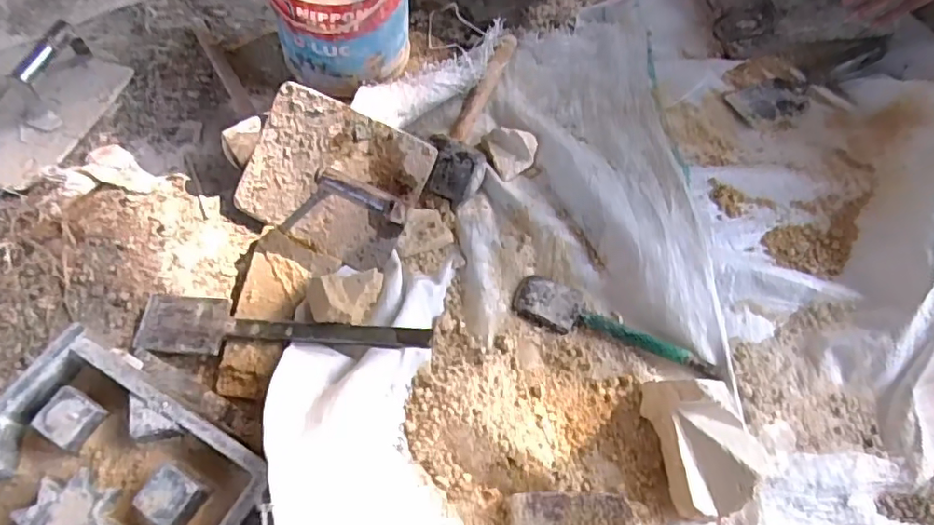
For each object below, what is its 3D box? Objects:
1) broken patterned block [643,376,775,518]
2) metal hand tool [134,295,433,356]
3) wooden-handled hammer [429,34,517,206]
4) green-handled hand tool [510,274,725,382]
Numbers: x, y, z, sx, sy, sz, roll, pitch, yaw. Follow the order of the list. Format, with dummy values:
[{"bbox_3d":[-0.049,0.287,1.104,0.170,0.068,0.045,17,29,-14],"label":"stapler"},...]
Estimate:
[{"bbox_3d":[0.250,0.177,0.581,0.104,0.078,0.131,-6,62,-5],"label":"broken patterned block"},{"bbox_3d":[-0.196,0.071,0.622,0.319,0.012,0.060,2,64,7],"label":"metal hand tool"},{"bbox_3d":[0.012,-0.210,0.777,0.062,0.053,0.284,12,62,4],"label":"wooden-handled hammer"},{"bbox_3d":[0.171,0.078,0.679,0.239,0.022,0.056,24,64,10],"label":"green-handled hand tool"}]

